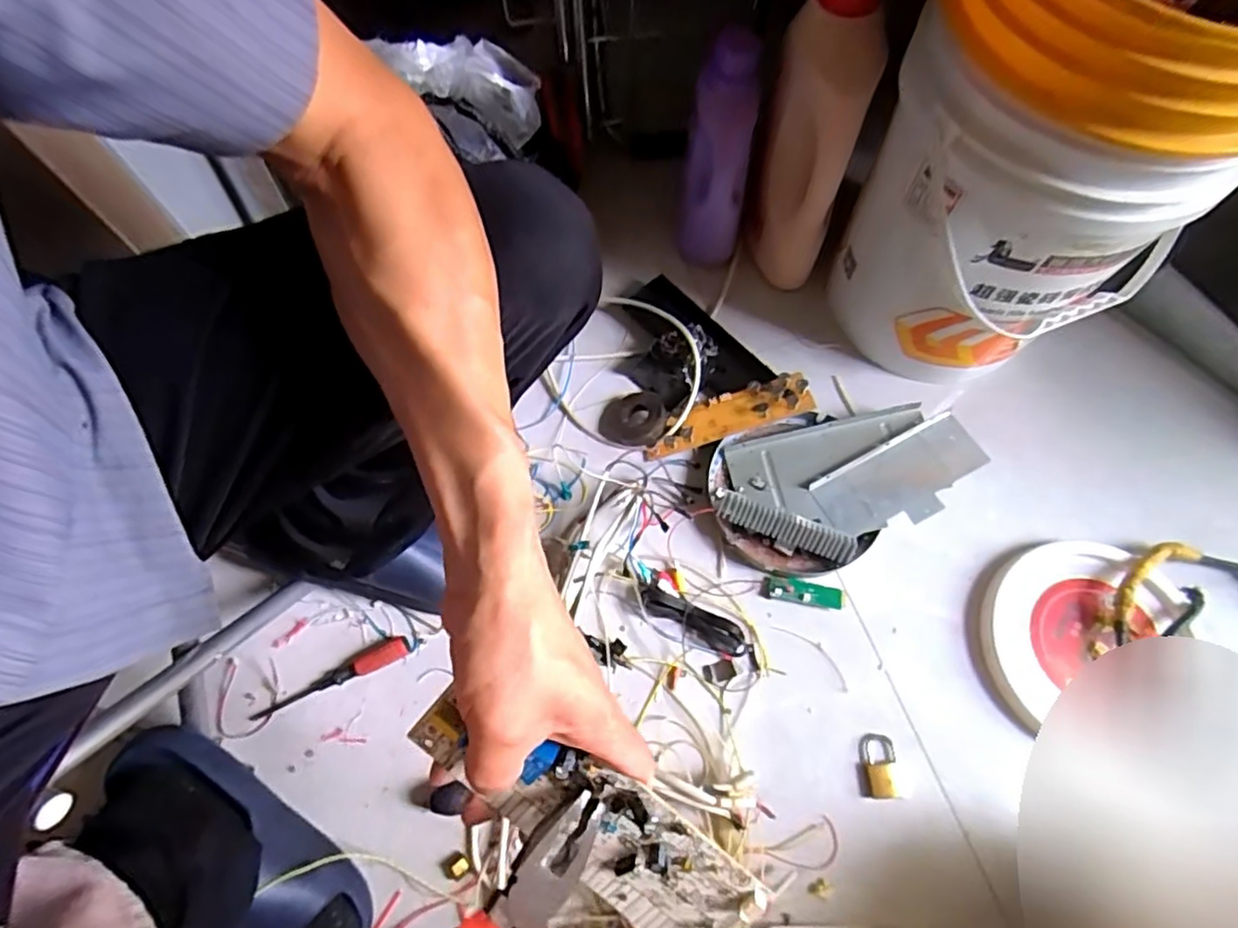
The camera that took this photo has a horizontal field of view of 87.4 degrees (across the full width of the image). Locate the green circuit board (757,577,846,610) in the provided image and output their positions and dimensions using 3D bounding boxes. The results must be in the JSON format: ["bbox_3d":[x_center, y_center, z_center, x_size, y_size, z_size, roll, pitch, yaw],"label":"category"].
[{"bbox_3d":[0.207,0.145,0.724,0.092,0.013,0.024,10,68,4],"label":"green circuit board"}]

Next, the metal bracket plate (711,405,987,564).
[{"bbox_3d":[0.265,0.025,0.758,0.298,0.049,0.164,-9,68,-4],"label":"metal bracket plate"}]

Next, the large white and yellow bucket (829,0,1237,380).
[{"bbox_3d":[0.416,-0.302,0.643,0.300,0.458,0.290,0,68,0],"label":"large white and yellow bucket"}]

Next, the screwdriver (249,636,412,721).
[{"bbox_3d":[-0.304,0.229,0.683,0.169,0.020,0.024,-26,70,-11],"label":"screwdriver"}]

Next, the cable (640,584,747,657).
[{"bbox_3d":[0.080,0.170,0.710,0.125,0.019,0.033,24,69,9],"label":"cable"}]

